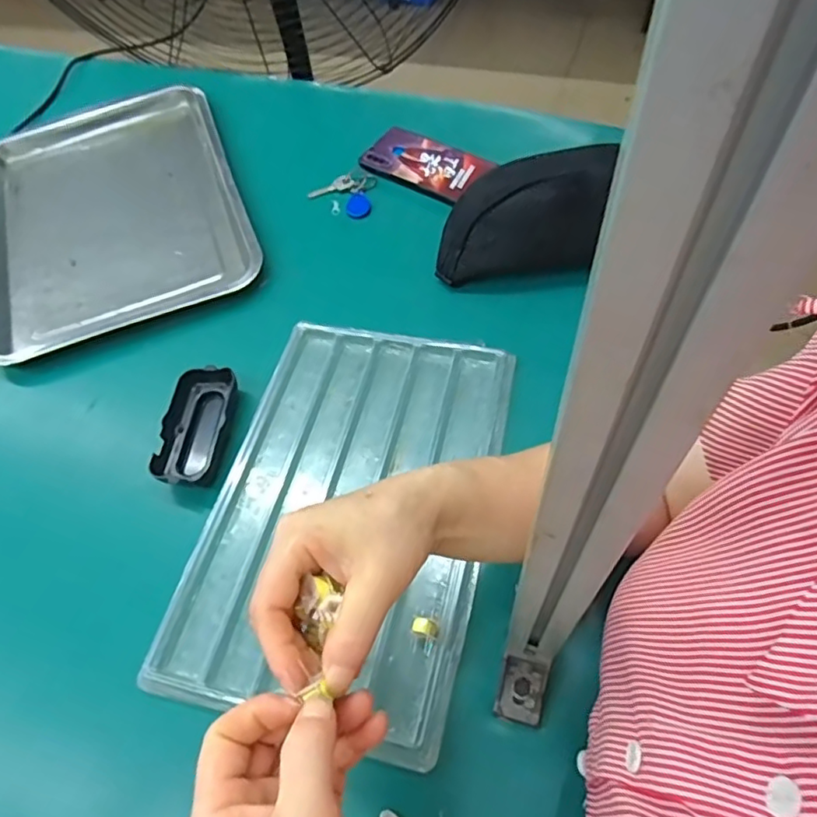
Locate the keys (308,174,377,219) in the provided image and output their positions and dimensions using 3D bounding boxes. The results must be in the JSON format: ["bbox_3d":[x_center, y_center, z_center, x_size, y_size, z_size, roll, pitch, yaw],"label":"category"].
[{"bbox_3d":[-0.065,-0.247,0.665,0.069,0.015,0.061,27,64,20],"label":"keys"}]

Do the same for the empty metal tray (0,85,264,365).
[{"bbox_3d":[-0.347,-0.232,0.679,0.295,0.036,0.374,-19,58,-7],"label":"empty metal tray"}]

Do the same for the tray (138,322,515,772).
[{"bbox_3d":[-0.046,0.072,0.469,0.211,0.026,0.324,10,59,12],"label":"tray"}]

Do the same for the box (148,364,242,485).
[{"bbox_3d":[-0.184,0.016,0.510,0.052,0.023,0.108,-1,58,5],"label":"box"}]

